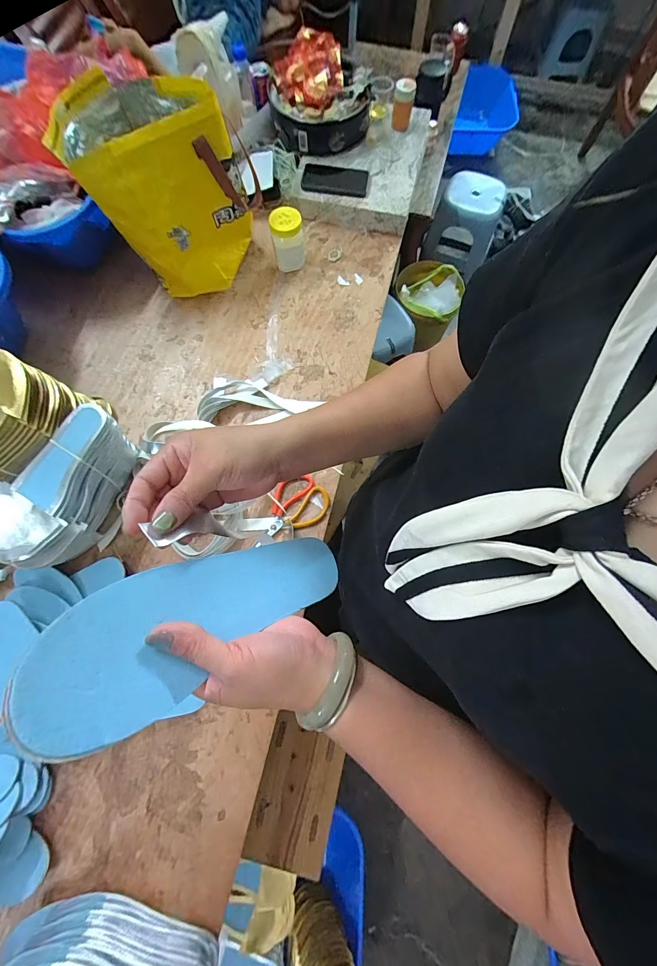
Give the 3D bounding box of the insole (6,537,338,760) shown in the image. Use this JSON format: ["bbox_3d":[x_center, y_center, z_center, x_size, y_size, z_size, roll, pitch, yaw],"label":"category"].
[{"bbox_3d":[-0.081,0.096,0.265,0.236,0.017,0.087,-14,70,-46],"label":"insole"}]

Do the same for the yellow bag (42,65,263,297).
[{"bbox_3d":[-0.346,-0.612,0.734,0.274,0.285,0.293,-39,78,-11],"label":"yellow bag"}]

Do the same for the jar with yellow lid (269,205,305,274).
[{"bbox_3d":[-0.094,-0.560,0.811,0.074,0.117,0.066,-5,74,-2],"label":"jar with yellow lid"}]

